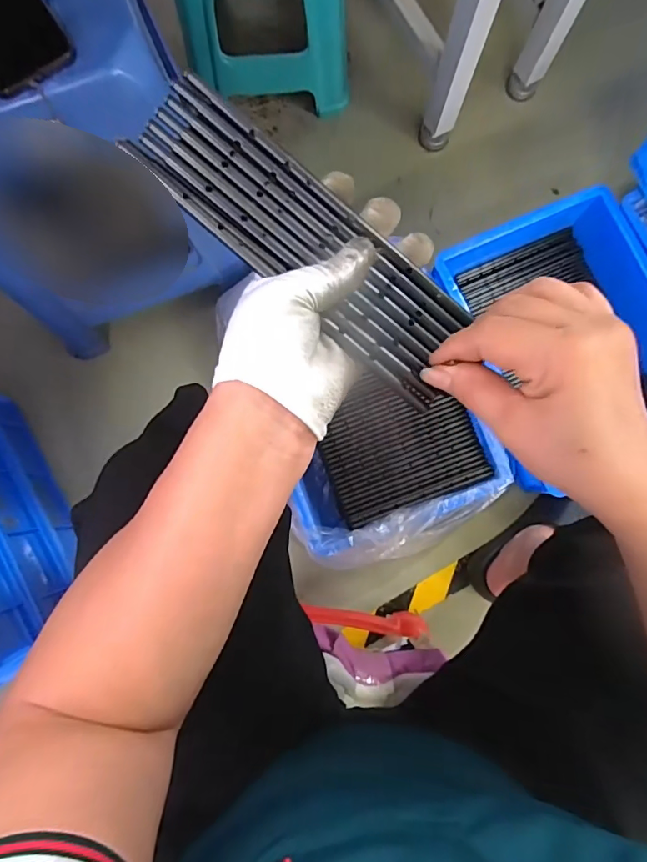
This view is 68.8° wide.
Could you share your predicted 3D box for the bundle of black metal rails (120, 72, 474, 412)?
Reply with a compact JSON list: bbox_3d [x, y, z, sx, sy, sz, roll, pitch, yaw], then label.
[{"bbox_3d":[-0.008,-0.105,0.268,0.211,0.008,0.058,38,94,-9],"label":"bundle of black metal rails"}]

